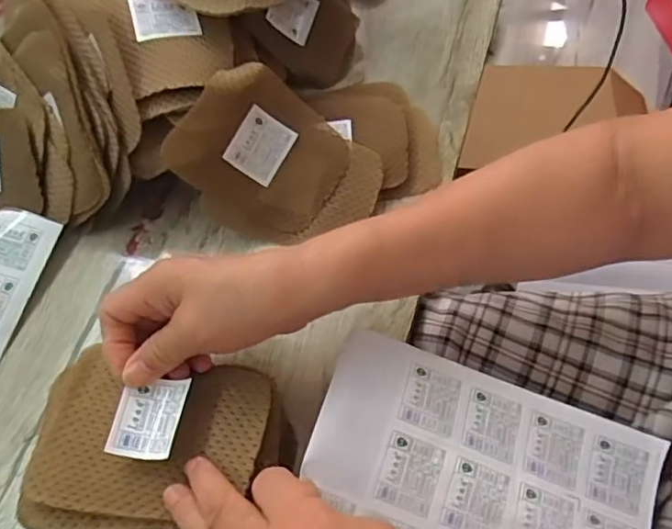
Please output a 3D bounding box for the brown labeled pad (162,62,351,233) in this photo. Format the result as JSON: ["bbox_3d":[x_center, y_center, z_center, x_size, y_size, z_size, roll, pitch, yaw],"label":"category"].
[{"bbox_3d":[-0.052,-0.082,0.437,0.091,0.114,0.016,-61,27,-3],"label":"brown labeled pad"}]

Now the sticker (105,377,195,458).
[{"bbox_3d":[-0.103,0.084,0.340,0.035,0.006,0.043,6,60,7],"label":"sticker"}]

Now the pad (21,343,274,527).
[{"bbox_3d":[-0.104,0.094,0.346,0.127,0.009,0.089,6,60,8],"label":"pad"}]

